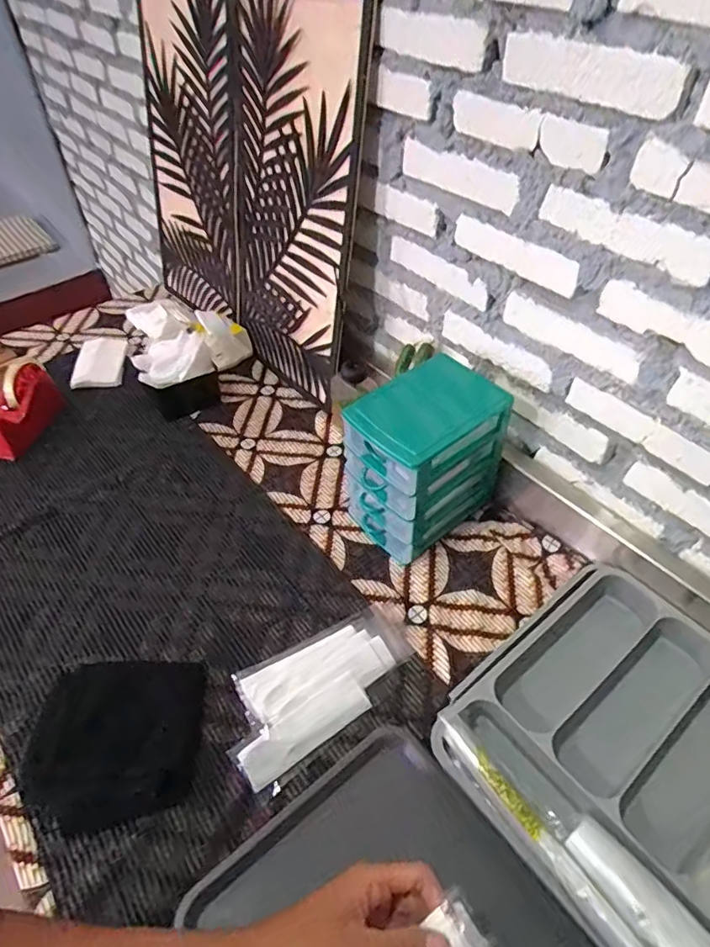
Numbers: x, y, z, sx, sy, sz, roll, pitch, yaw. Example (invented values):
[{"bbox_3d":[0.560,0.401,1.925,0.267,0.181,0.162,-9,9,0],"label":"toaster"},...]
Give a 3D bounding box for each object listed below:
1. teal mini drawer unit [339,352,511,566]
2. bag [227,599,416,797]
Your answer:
[{"bbox_3d":[0.101,-0.019,0.786,0.194,0.217,0.130,-32,54,-26],"label":"teal mini drawer unit"},{"bbox_3d":[-0.040,0.240,0.654,0.256,0.040,0.117,-33,54,-27],"label":"bag"}]

